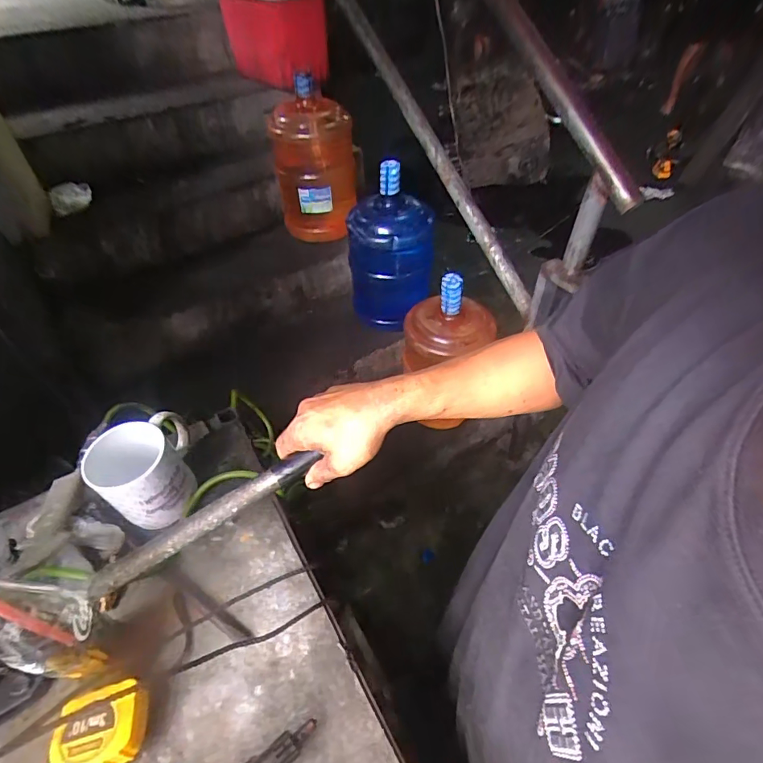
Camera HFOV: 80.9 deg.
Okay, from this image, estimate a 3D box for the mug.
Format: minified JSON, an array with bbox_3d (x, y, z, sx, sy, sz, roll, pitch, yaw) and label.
[{"bbox_3d":[-0.253,0.094,0.493,0.102,0.086,0.086,-31,53,-24],"label":"mug"}]

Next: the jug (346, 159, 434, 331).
[{"bbox_3d":[0.032,-0.357,1.323,0.243,0.448,0.219,1,47,3],"label":"jug"}]

